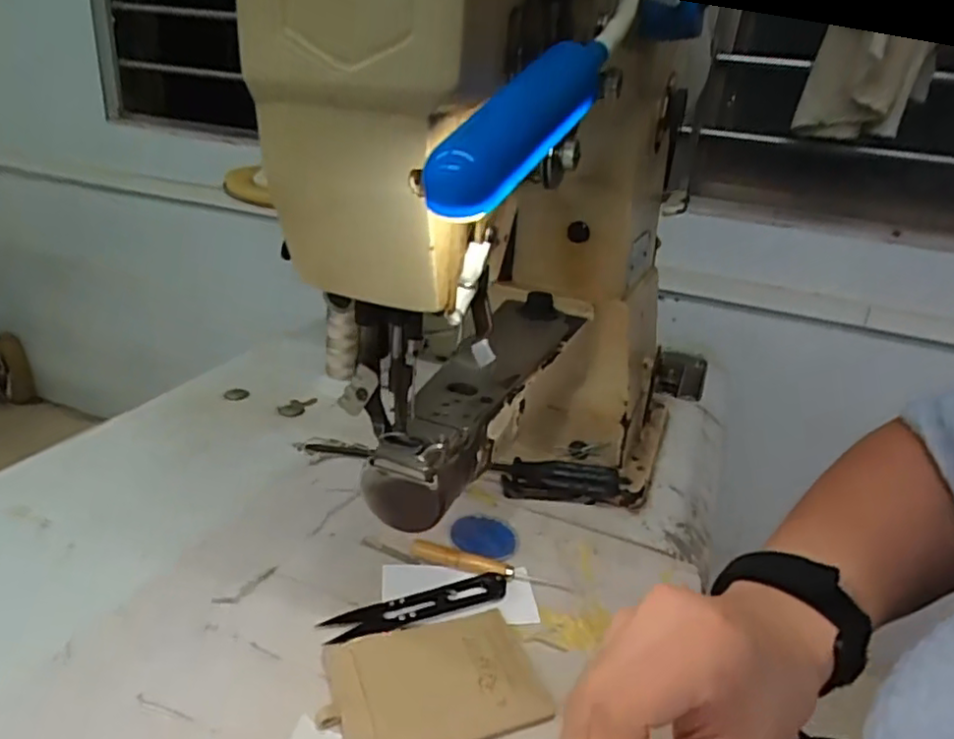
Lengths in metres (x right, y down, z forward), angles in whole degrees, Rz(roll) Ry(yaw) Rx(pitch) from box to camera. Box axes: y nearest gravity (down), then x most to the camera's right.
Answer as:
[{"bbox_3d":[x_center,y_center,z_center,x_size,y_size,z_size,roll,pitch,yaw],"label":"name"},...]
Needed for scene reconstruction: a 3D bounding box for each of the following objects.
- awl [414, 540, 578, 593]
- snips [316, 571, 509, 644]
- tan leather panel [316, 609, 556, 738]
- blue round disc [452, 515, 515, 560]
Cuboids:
[{"bbox_3d":[0.009,0.135,0.443,0.110,0.015,0.013,9,24,4],"label":"awl"},{"bbox_3d":[-0.035,0.149,0.405,0.120,0.009,0.029,-6,27,-26],"label":"snips"},{"bbox_3d":[-0.023,0.168,0.352,0.115,0.009,0.074,-4,26,-22],"label":"tan leather panel"},{"bbox_3d":[0.005,0.122,0.473,0.047,0.012,0.045,6,24,-2],"label":"blue round disc"}]

